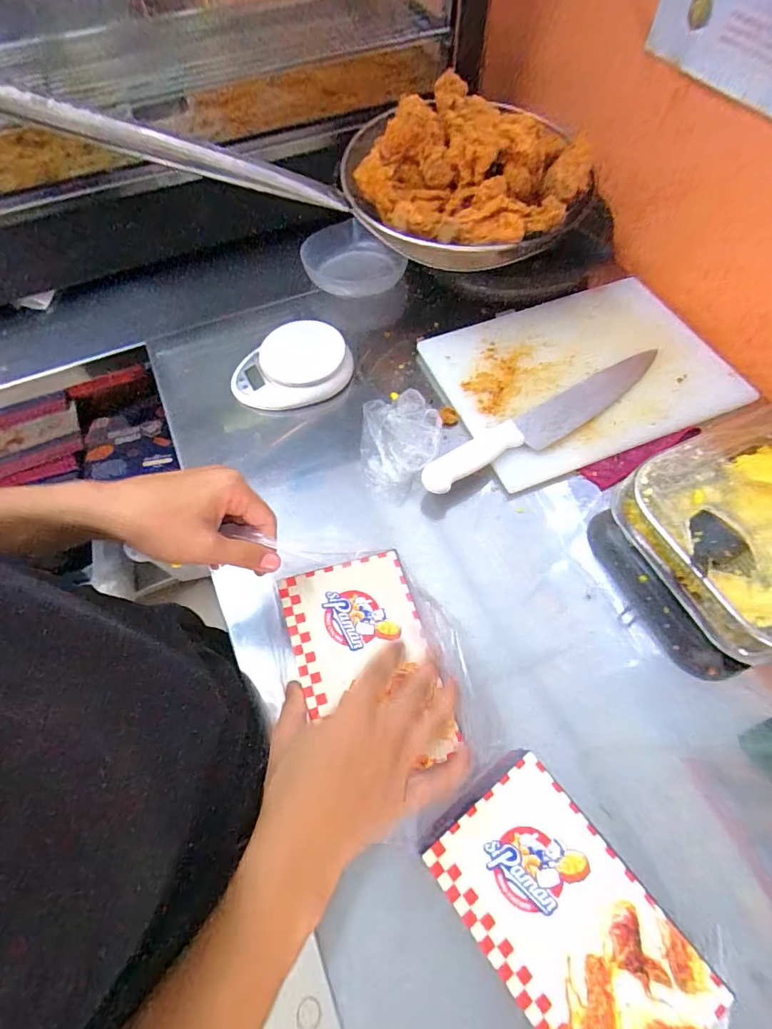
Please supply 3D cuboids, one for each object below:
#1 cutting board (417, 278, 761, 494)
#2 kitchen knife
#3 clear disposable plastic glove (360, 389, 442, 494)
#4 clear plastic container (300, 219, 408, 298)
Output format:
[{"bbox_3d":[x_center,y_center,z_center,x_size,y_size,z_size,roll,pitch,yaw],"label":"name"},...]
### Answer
[{"bbox_3d":[0.246,-0.180,0.605,0.338,0.025,0.253,-21,63,-9],"label":"cutting board"},{"bbox_3d":[0.188,-0.113,0.548,0.338,0.020,0.053,-26,64,-12],"label":"kitchen knife"},{"bbox_3d":[0.015,-0.089,0.556,0.089,0.062,0.104,4,62,4],"label":"clear disposable plastic glove"},{"bbox_3d":[-0.049,-0.389,0.724,0.160,0.057,0.112,10,62,7],"label":"clear plastic container"}]

